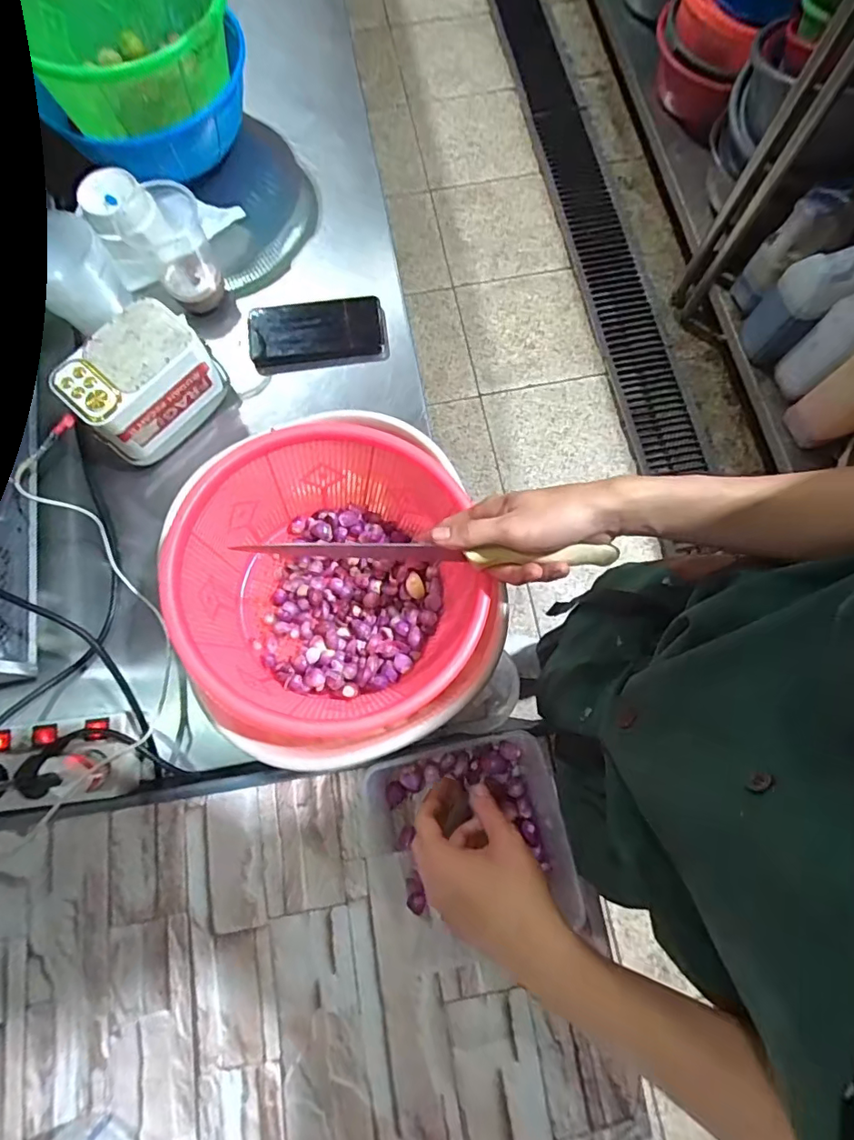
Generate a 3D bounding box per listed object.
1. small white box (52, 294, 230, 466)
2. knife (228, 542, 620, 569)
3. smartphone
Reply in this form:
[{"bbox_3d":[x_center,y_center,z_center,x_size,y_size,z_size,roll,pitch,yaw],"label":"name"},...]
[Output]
[{"bbox_3d":[-0.319,-0.212,0.585,0.092,0.114,0.149,39,78,10],"label":"small white box"},{"bbox_3d":[0.003,-0.014,0.406,0.295,0.021,0.011,1,75,0],"label":"knife"},{"bbox_3d":[-0.135,-0.293,0.643,0.166,0.009,0.083,-9,89,-6],"label":"smartphone"}]

